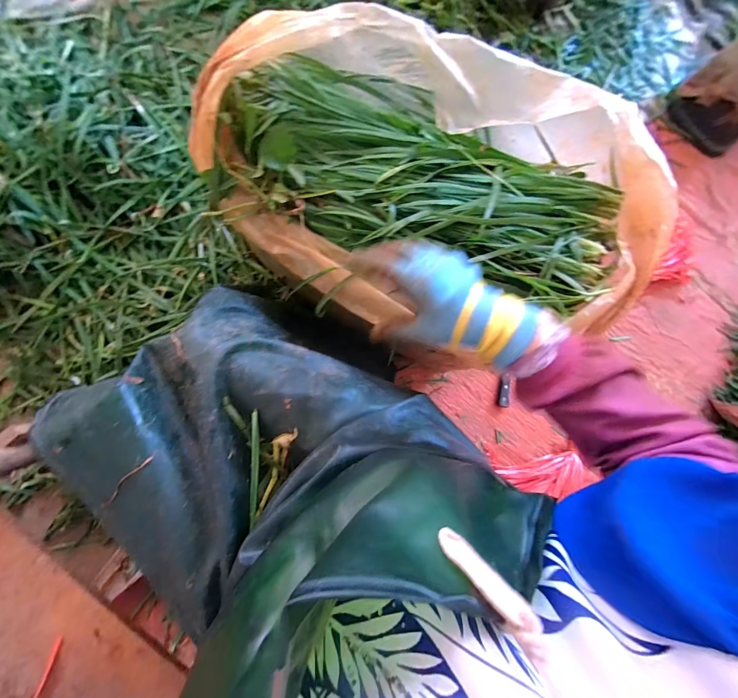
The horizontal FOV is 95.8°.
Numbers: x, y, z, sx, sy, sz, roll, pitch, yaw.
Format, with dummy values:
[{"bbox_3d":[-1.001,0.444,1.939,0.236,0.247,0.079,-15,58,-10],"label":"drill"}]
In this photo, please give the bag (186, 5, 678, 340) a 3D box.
[{"bbox_3d":[0.066,-0.228,0.446,0.574,0.177,0.357,26,83,-5],"label":"bag"}]

